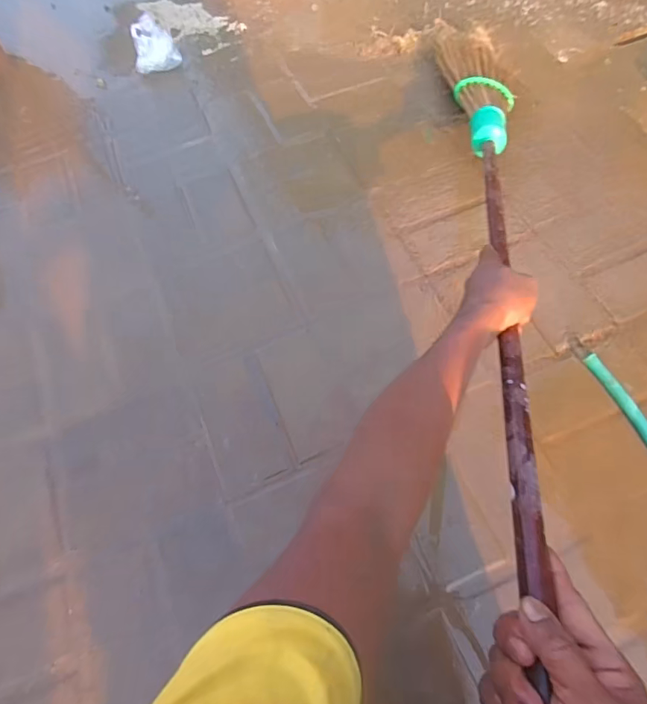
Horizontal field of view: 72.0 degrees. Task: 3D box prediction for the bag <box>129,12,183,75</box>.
[{"bbox_3d":[-0.396,-0.707,1.030,0.101,0.084,0.085,-24,67,-7],"label":"bag"}]

